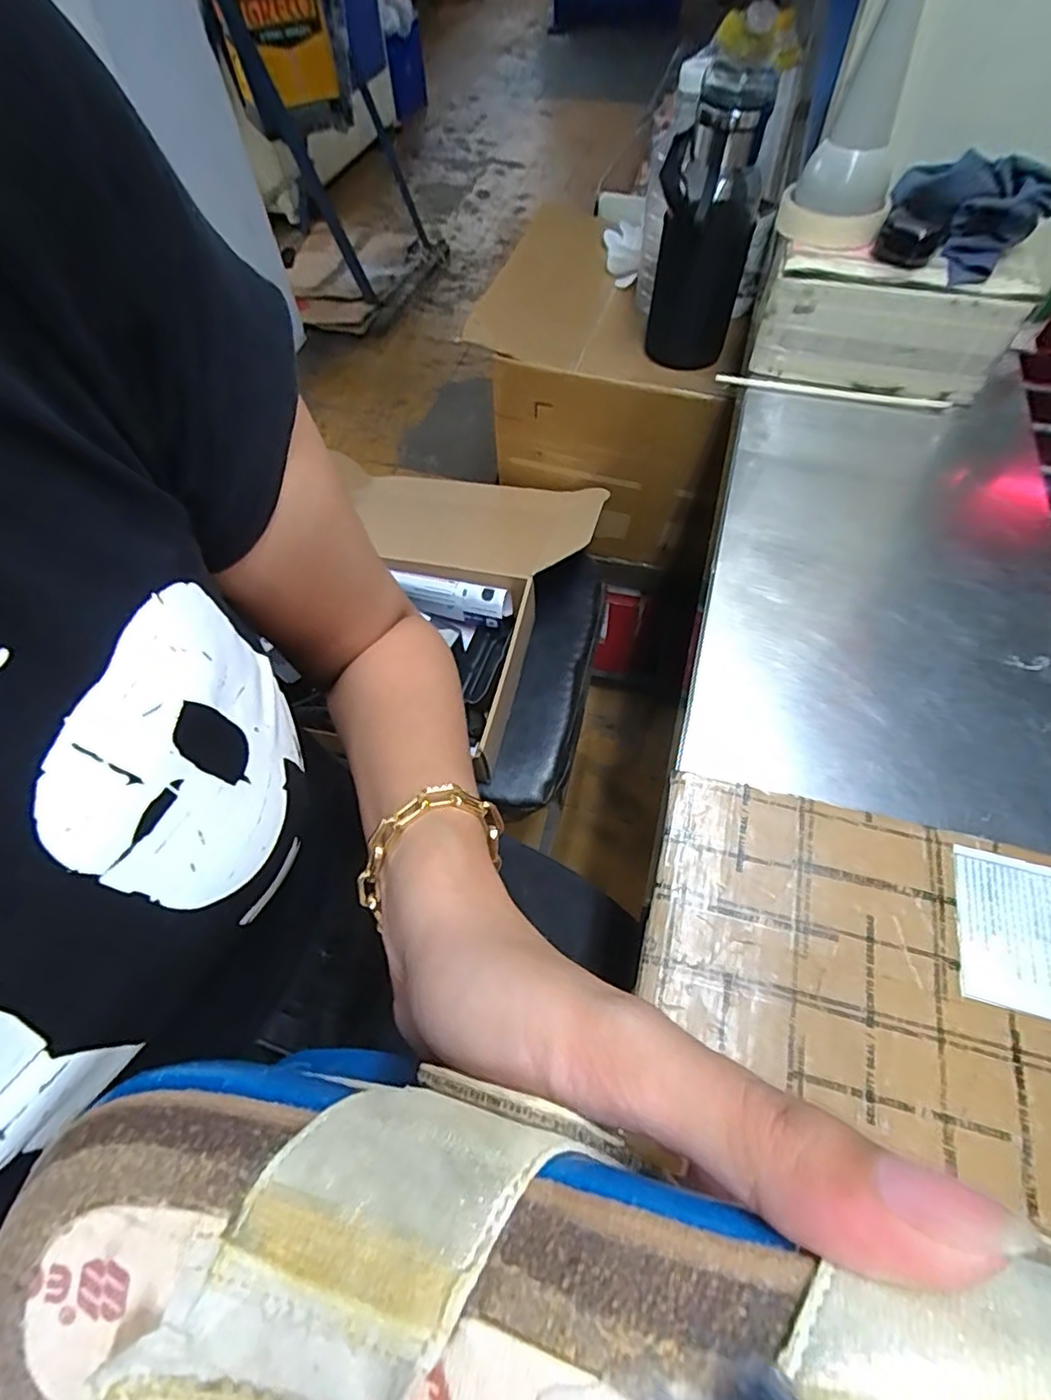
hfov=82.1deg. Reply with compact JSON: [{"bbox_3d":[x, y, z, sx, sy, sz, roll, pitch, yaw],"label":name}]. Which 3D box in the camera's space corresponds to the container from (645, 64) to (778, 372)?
[{"bbox_3d":[0.182,-0.474,0.624,0.094,0.241,0.082,13,60,9],"label":"container"}]

